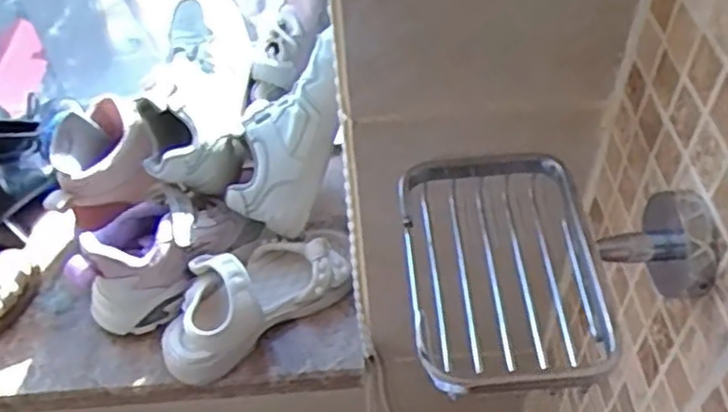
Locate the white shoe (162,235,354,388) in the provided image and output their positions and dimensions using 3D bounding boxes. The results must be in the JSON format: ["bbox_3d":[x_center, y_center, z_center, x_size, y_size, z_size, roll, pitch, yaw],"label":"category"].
[{"bbox_3d":[-0.102,0.073,0.650,0.190,0.075,0.086,-28,52,-19],"label":"white shoe"}]

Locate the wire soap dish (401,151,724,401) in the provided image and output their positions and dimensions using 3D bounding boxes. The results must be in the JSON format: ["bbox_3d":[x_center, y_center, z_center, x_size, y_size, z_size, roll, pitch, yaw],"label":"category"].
[{"bbox_3d":[0.092,0.030,0.350,0.140,0.049,0.132,-4,49,1],"label":"wire soap dish"}]

